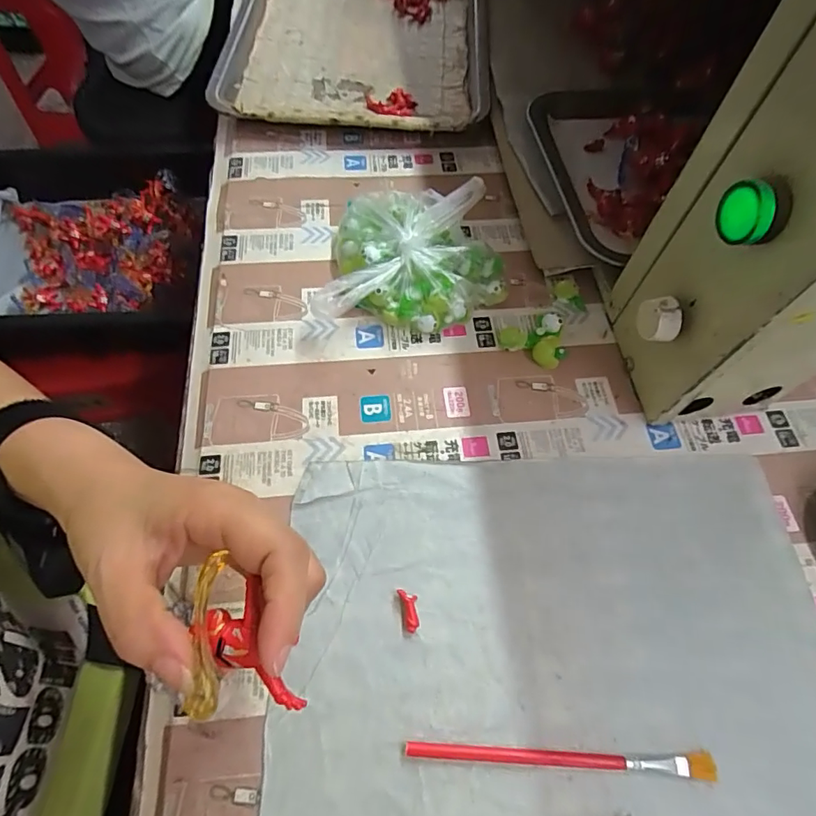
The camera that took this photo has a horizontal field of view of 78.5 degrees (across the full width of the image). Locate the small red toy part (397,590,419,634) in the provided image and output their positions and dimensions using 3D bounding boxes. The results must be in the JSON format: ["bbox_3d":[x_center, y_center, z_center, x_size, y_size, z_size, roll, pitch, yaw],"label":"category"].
[{"bbox_3d":[0.002,0.112,0.276,0.009,0.007,0.023,-12,63,-8],"label":"small red toy part"}]

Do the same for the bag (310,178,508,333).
[{"bbox_3d":[0.002,-0.116,0.379,0.137,0.041,0.120,-2,62,-2],"label":"bag"}]

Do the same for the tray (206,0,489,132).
[{"bbox_3d":[-0.060,-0.391,0.531,0.278,0.026,0.311,1,62,-1],"label":"tray"}]

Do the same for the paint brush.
[{"bbox_3d":[0.075,0.174,0.247,0.151,0.004,0.012,2,62,-1],"label":"paint brush"}]

